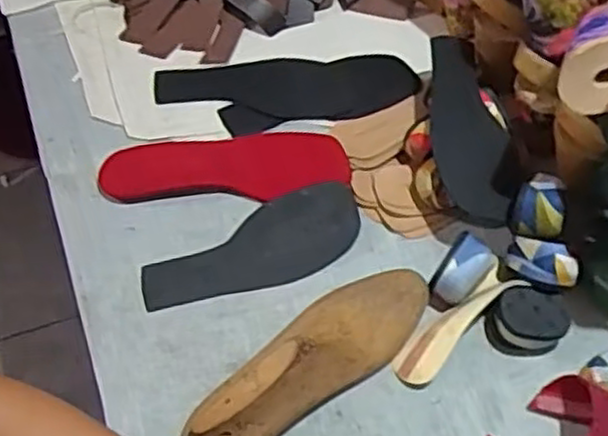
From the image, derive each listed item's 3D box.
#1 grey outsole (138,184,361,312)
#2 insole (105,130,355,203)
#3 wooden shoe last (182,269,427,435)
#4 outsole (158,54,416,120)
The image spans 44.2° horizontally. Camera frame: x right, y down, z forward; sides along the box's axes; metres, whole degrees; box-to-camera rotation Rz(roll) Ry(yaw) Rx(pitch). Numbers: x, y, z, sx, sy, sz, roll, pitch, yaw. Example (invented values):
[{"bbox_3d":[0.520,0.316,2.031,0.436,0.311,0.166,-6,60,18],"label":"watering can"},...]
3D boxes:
[{"bbox_3d":[-0.048,0.026,0.691,0.202,0.013,0.082,-14,68,-7],"label":"grey outsole"},{"bbox_3d":[-0.076,-0.047,0.725,0.232,0.013,0.076,-8,58,-5],"label":"insole"},{"bbox_3d":[0.002,0.106,0.597,0.241,0.079,0.075,-31,62,-18],"label":"wooden shoe last"},{"bbox_3d":[-0.021,-0.138,0.792,0.270,0.009,0.087,-1,57,0],"label":"outsole"}]

